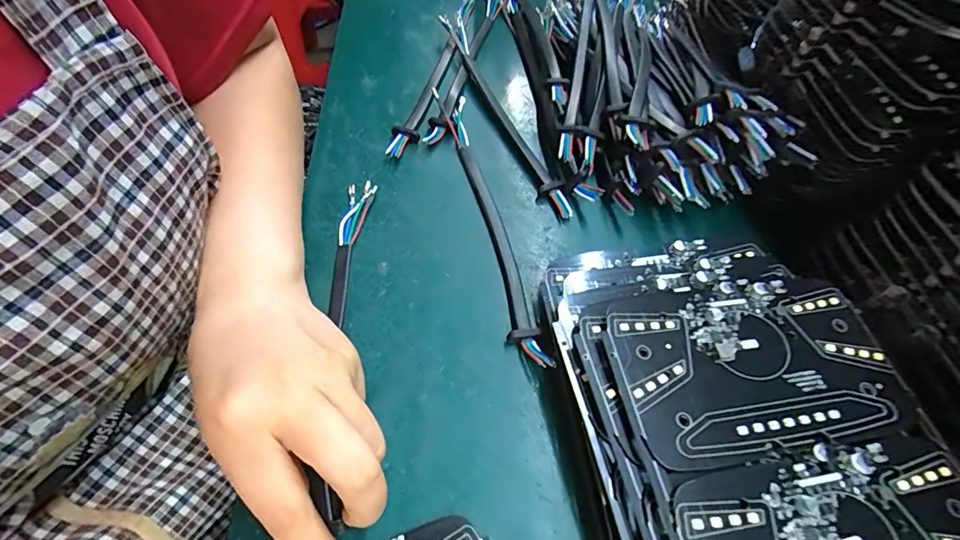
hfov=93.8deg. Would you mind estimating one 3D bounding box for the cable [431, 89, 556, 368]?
[{"bbox_3d":[0.003,-0.040,0.282,0.019,0.027,0.211,-11,59,-9],"label":"cable"}]

